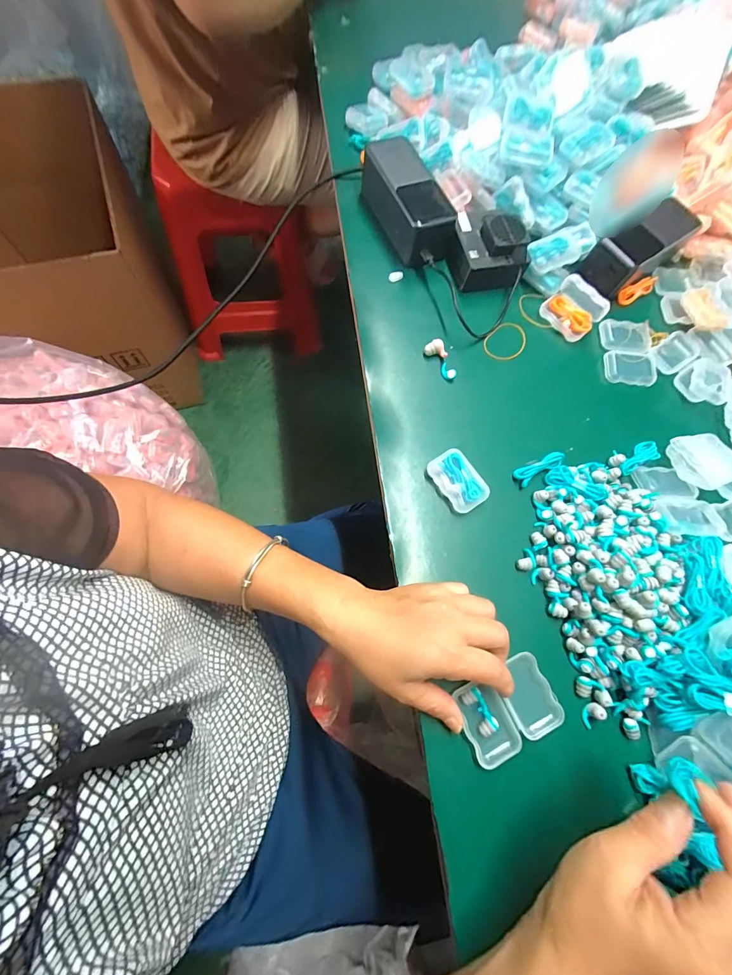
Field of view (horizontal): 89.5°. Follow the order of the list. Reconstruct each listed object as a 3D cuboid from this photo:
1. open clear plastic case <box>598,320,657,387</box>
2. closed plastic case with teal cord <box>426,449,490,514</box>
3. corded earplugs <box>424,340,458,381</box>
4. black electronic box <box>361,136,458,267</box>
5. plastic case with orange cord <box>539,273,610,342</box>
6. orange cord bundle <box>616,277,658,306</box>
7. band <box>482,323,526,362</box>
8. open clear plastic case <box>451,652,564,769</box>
[{"bbox_3d":[0.284,-0.146,0.399,0.060,0.010,0.072,4,72,-5],"label":"open clear plastic case"},{"bbox_3d":[0.083,-0.006,0.332,0.037,0.012,0.054,-33,79,-15],"label":"closed plastic case with teal cord"},{"bbox_3d":[0.077,-0.128,0.368,0.016,0.014,0.042,-32,78,-15],"label":"corded earplugs"},{"bbox_3d":[0.042,-0.306,0.393,0.059,0.055,0.131,-22,75,-5],"label":"black electronic box"},{"bbox_3d":[0.221,-0.192,0.389,0.038,0.047,0.054,-39,80,-16],"label":"plastic case with orange cord"},{"bbox_3d":[0.312,-0.226,0.424,0.052,0.015,0.014,-27,77,-14],"label":"orange cord bundle"},{"bbox_3d":[0.148,-0.154,0.391,0.052,0.004,0.037,-44,91,-10],"label":"band"},{"bbox_3d":[0.108,0.169,0.282,0.073,0.016,0.055,-24,75,-6],"label":"open clear plastic case"}]

